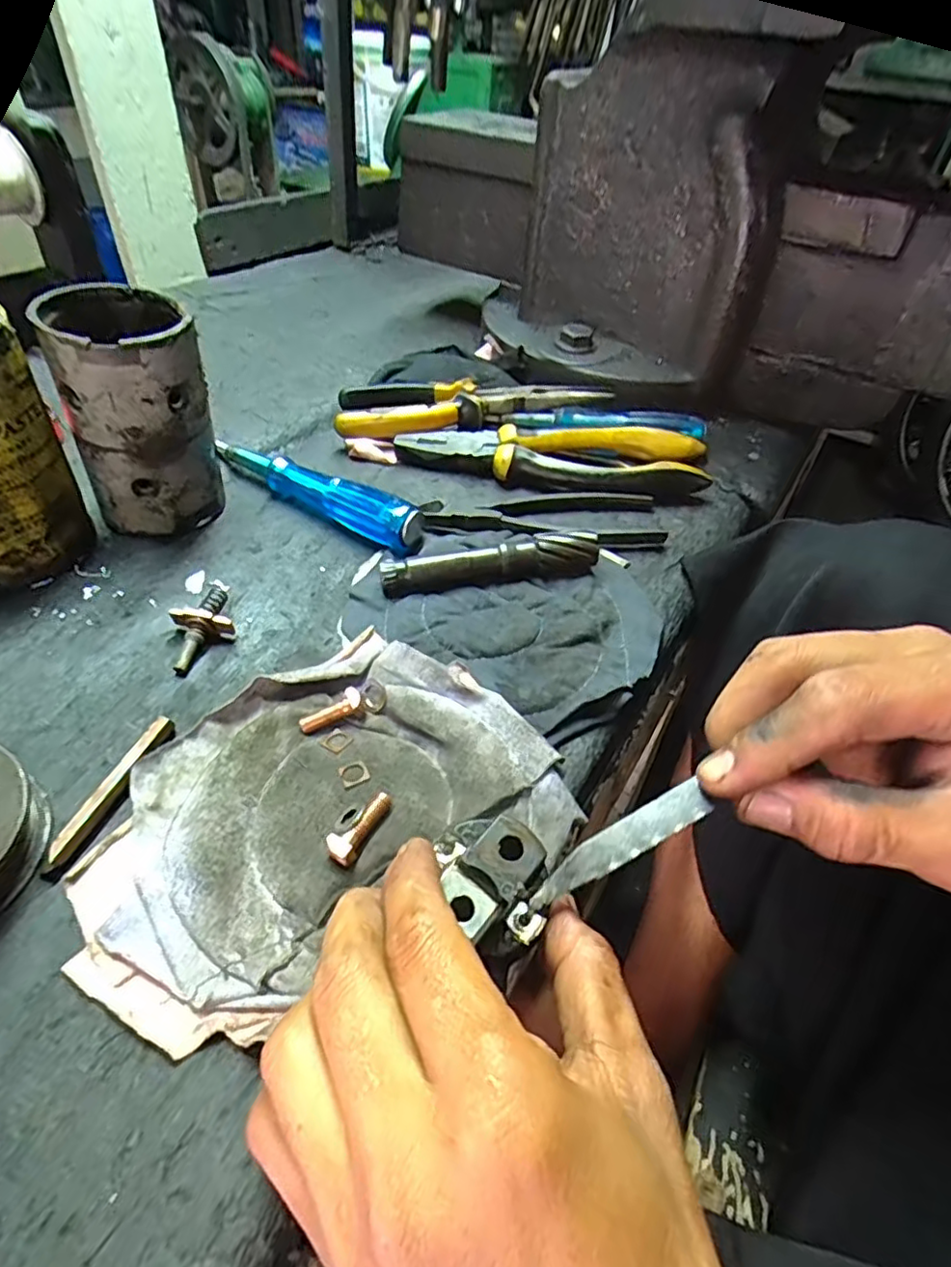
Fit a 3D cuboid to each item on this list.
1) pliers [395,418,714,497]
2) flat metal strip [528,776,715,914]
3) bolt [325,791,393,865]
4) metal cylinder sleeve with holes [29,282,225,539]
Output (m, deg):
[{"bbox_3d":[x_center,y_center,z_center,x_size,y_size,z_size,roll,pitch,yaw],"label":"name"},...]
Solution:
[{"bbox_3d":[0.050,-0.123,0.411,0.196,0.029,0.066,9,45,3],"label":"pliers"},{"bbox_3d":[0.047,0.071,0.206,0.066,0.004,0.012,-31,51,-1],"label":"flat metal strip"},{"bbox_3d":[-0.042,0.070,0.224,0.010,0.008,0.028,27,48,19],"label":"bolt"},{"bbox_3d":[-0.175,-0.113,0.326,0.067,0.109,0.068,-17,49,-22],"label":"metal cylinder sleeve with holes"}]

